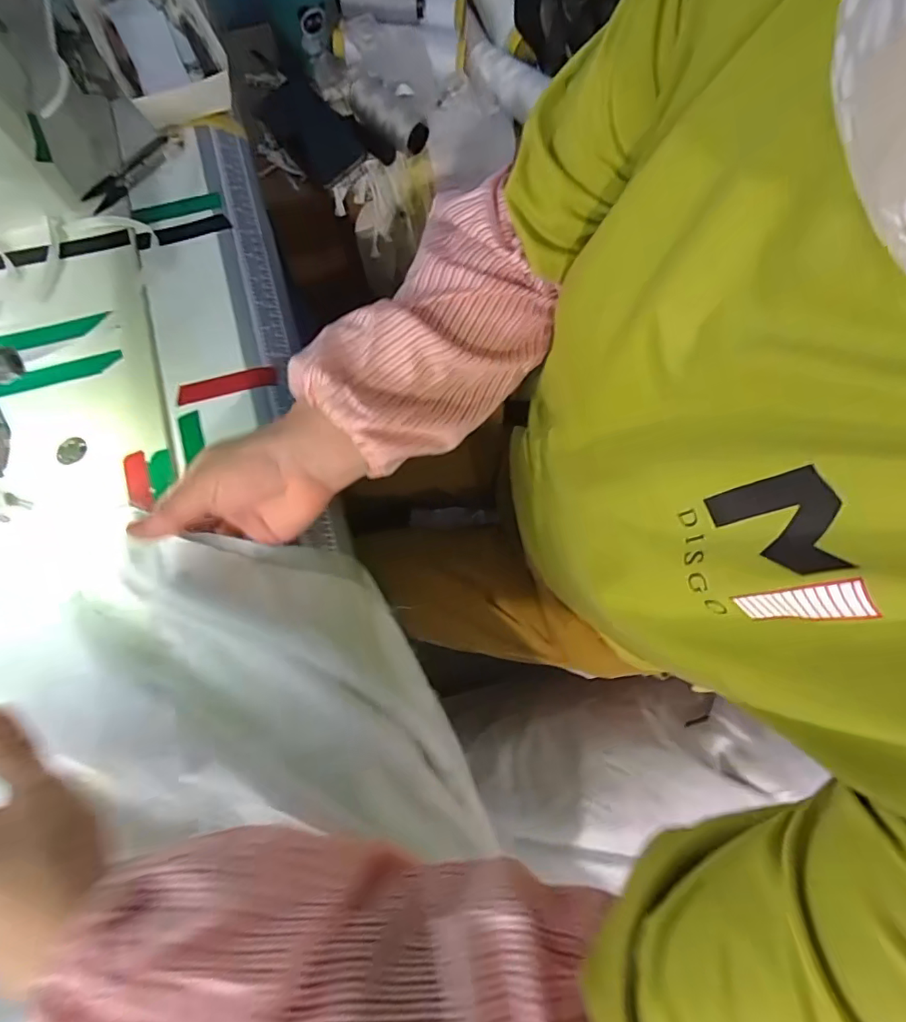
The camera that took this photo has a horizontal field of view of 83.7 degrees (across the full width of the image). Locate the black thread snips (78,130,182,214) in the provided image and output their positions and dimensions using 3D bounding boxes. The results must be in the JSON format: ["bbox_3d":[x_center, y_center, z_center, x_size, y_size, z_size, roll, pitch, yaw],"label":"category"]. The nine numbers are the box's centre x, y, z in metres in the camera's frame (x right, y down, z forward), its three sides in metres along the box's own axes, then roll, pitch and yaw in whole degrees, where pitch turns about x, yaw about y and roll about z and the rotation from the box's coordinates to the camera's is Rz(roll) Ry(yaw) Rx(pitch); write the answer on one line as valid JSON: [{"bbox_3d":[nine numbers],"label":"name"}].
[{"bbox_3d":[-0.284,-0.305,0.450,0.102,0.007,0.033,-42,80,-10],"label":"black thread snips"}]

